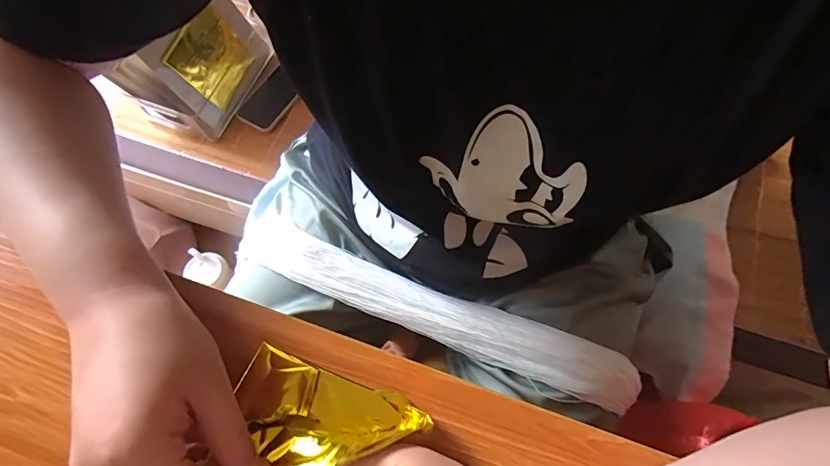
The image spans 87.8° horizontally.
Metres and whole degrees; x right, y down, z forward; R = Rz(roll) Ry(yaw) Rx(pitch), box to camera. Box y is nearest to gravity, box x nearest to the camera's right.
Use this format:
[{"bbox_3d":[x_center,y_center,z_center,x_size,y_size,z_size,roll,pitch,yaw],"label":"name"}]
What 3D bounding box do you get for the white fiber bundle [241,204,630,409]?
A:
[{"bbox_3d":[0.037,0.089,0.478,0.447,0.041,0.064,21,70,10],"label":"white fiber bundle"}]

